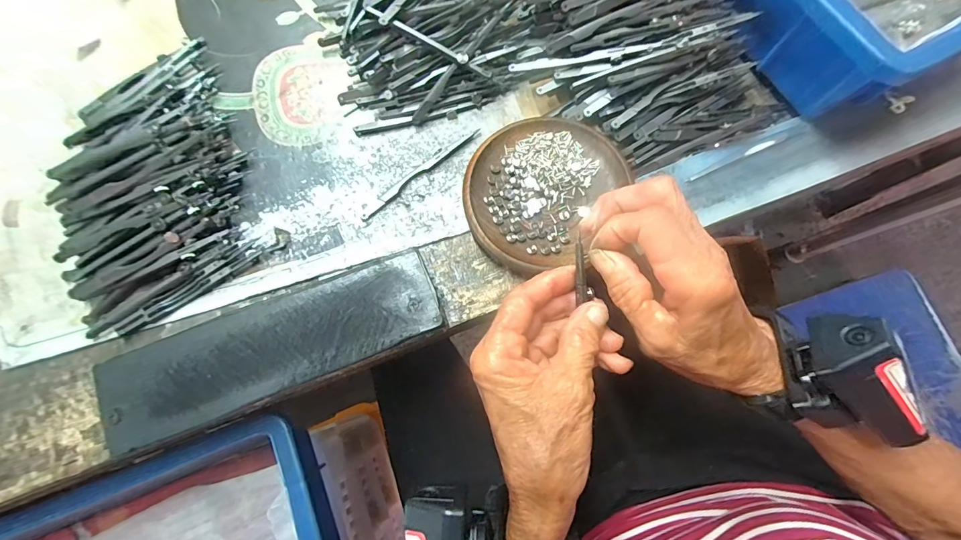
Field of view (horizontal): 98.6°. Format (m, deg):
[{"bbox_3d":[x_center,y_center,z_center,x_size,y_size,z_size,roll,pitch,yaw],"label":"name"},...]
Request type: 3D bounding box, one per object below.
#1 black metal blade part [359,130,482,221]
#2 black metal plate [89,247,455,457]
[{"bbox_3d":[-0.045,-0.073,0.303,0.106,0.005,0.009,-41,78,-10],"label":"black metal blade part"},{"bbox_3d":[-0.131,0.046,0.263,0.207,0.013,0.061,-21,76,-5],"label":"black metal plate"}]

